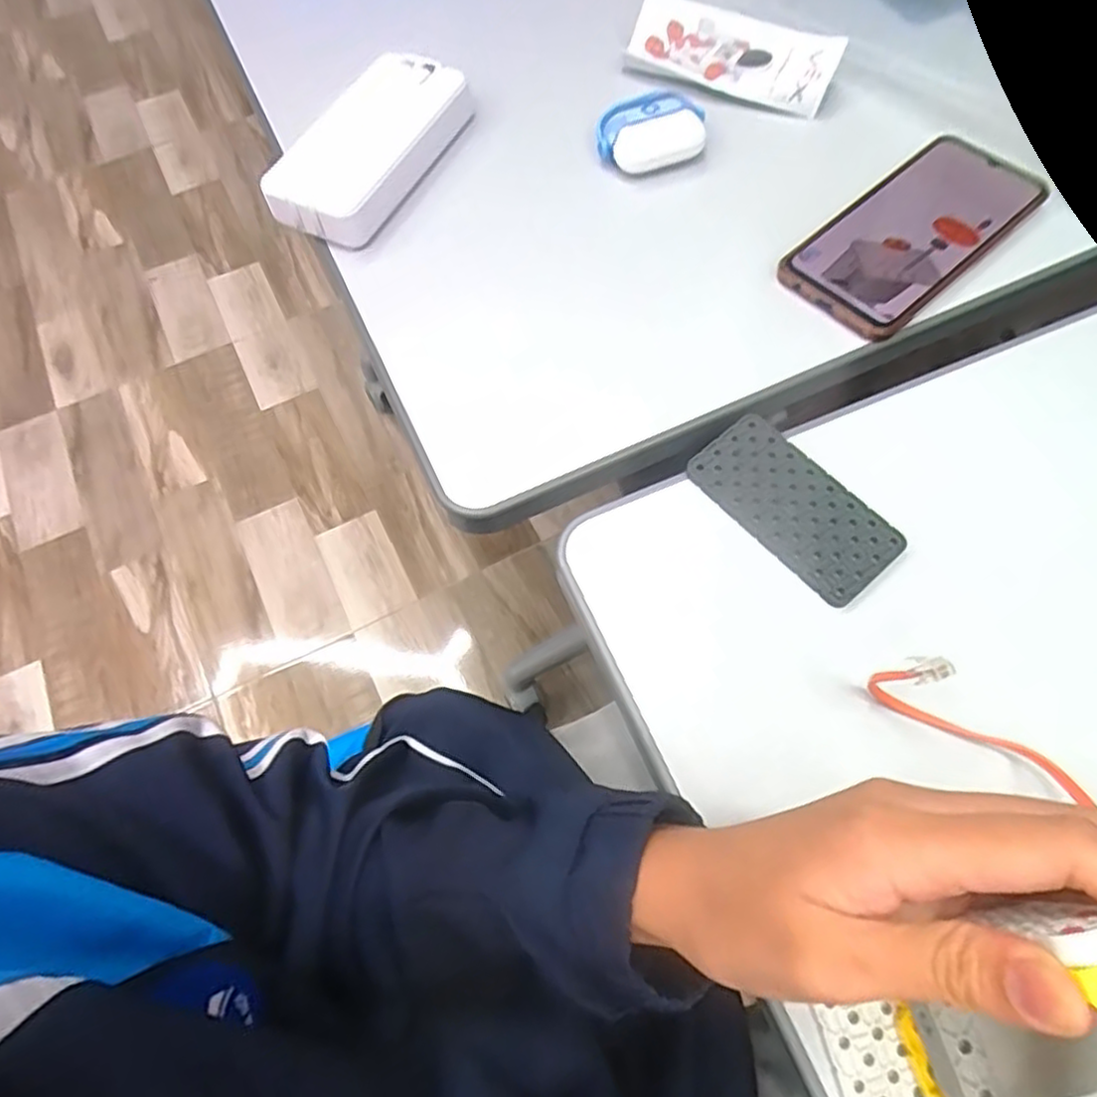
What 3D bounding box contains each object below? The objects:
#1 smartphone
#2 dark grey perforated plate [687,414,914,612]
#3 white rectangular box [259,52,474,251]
[{"bbox_3d":[0.210,-0.183,0.400,0.154,0.017,0.075,-39,70,-15],"label":"smartphone"},{"bbox_3d":[0.119,-0.020,0.338,0.051,0.010,0.099,-38,69,-15],"label":"dark grey perforated plate"},{"bbox_3d":[-0.111,-0.250,0.436,0.064,0.035,0.143,27,68,14],"label":"white rectangular box"}]

